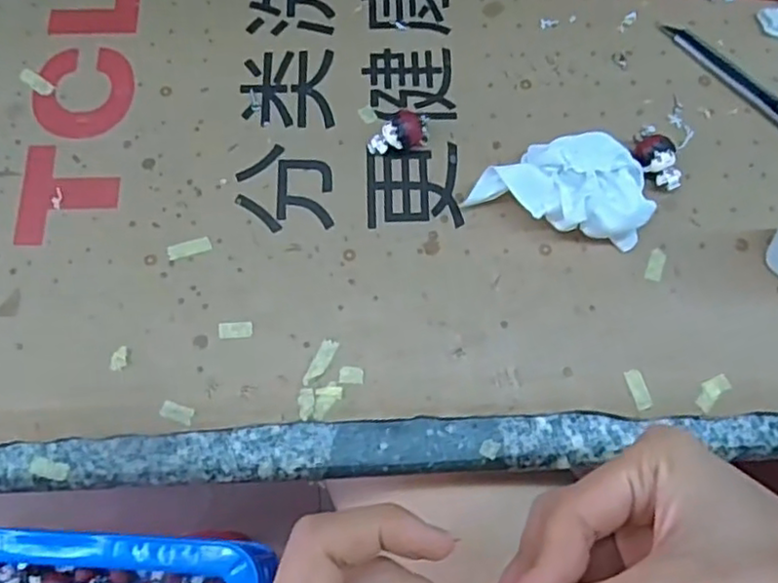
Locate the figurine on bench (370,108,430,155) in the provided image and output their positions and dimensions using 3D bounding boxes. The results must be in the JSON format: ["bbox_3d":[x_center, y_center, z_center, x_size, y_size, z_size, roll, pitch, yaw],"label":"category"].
[{"bbox_3d":[0.005,-0.082,0.348,0.031,0.018,0.018,-1,71,-1],"label":"figurine on bench"}]

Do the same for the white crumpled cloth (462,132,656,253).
[{"bbox_3d":[0.086,-0.055,0.332,0.083,0.029,0.050,12,72,3],"label":"white crumpled cloth"}]

